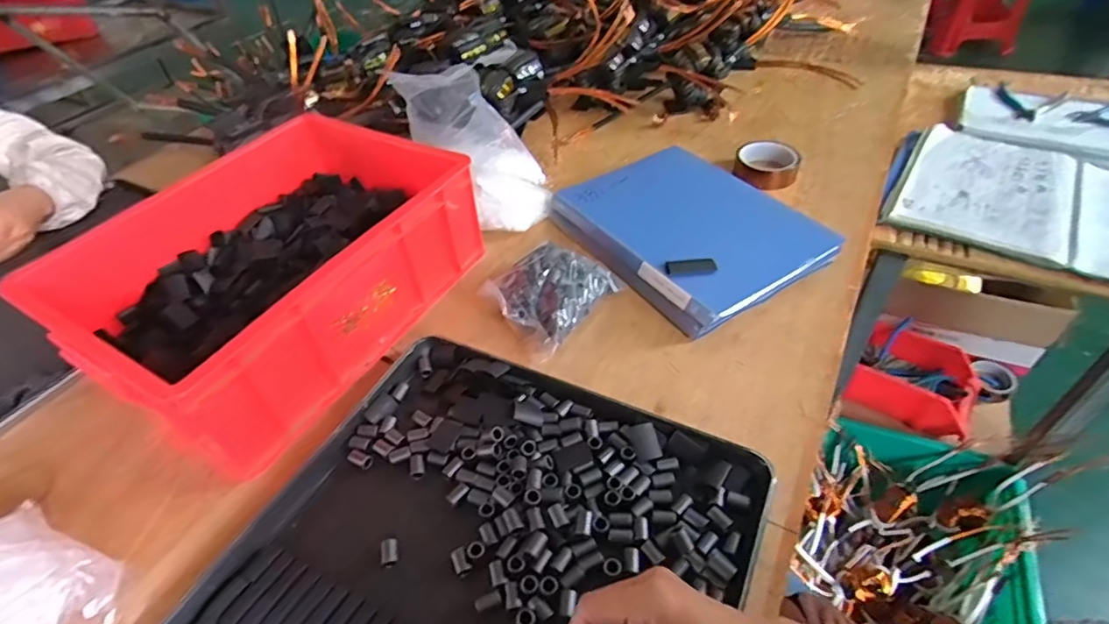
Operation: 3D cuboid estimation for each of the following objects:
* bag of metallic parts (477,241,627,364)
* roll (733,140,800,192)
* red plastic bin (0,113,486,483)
[{"bbox_3d":[-0.007,-0.029,0.672,0.115,0.043,0.139,25,52,27],"label":"bag of metallic parts"},{"bbox_3d":[0.325,-0.224,0.865,0.095,0.040,0.088,8,46,14],"label":"roll"},{"bbox_3d":[-0.325,-0.055,0.659,0.305,0.139,0.397,21,51,24],"label":"red plastic bin"}]

